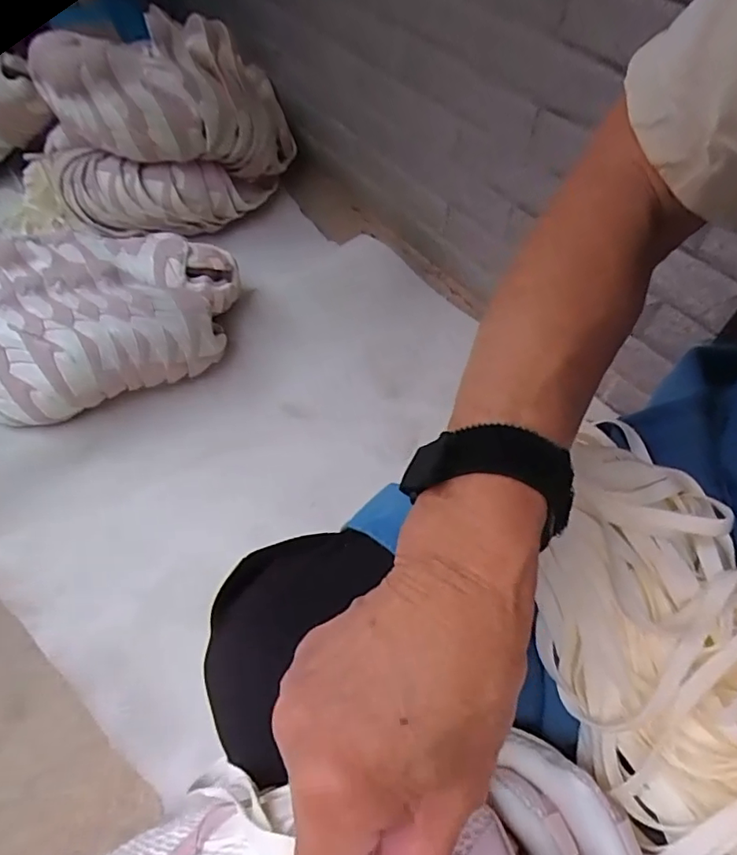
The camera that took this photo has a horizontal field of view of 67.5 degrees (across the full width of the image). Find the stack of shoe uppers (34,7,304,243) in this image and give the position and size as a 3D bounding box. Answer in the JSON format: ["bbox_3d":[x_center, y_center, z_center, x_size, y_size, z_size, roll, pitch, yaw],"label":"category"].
[{"bbox_3d":[-0.347,-0.545,0.986,0.416,0.268,0.274,-20,58,-14],"label":"stack of shoe uppers"}]

